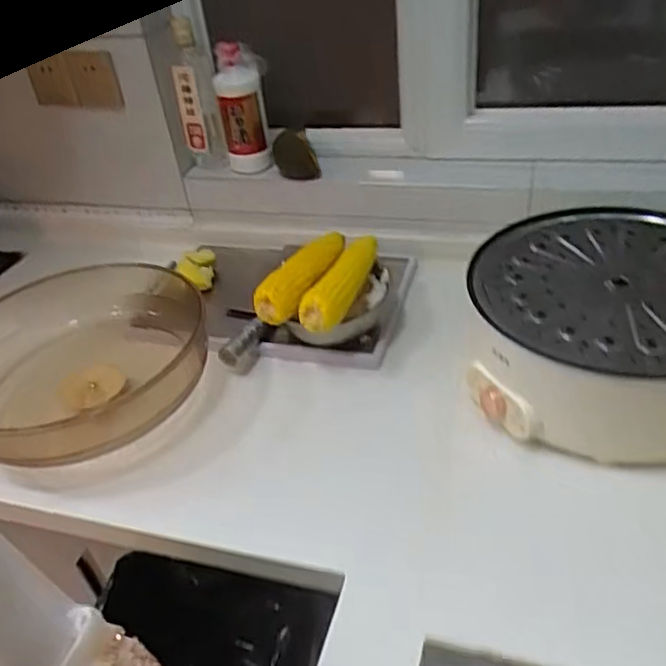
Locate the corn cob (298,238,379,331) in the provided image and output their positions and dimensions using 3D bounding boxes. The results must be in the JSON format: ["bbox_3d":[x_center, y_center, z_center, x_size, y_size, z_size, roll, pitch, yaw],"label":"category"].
[{"bbox_3d":[0.020,-0.065,0.844,0.052,0.050,0.179,14,42,26],"label":"corn cob"}]

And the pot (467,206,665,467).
[{"bbox_3d":[0.334,-0.008,0.767,0.313,0.146,0.310,-5,37,4],"label":"pot"}]

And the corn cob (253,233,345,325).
[{"bbox_3d":[-0.037,-0.082,0.864,0.058,0.045,0.176,12,41,24],"label":"corn cob"}]

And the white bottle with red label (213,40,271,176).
[{"bbox_3d":[-0.134,-0.334,0.985,0.077,0.200,0.076,-10,37,-4],"label":"white bottle with red label"}]

